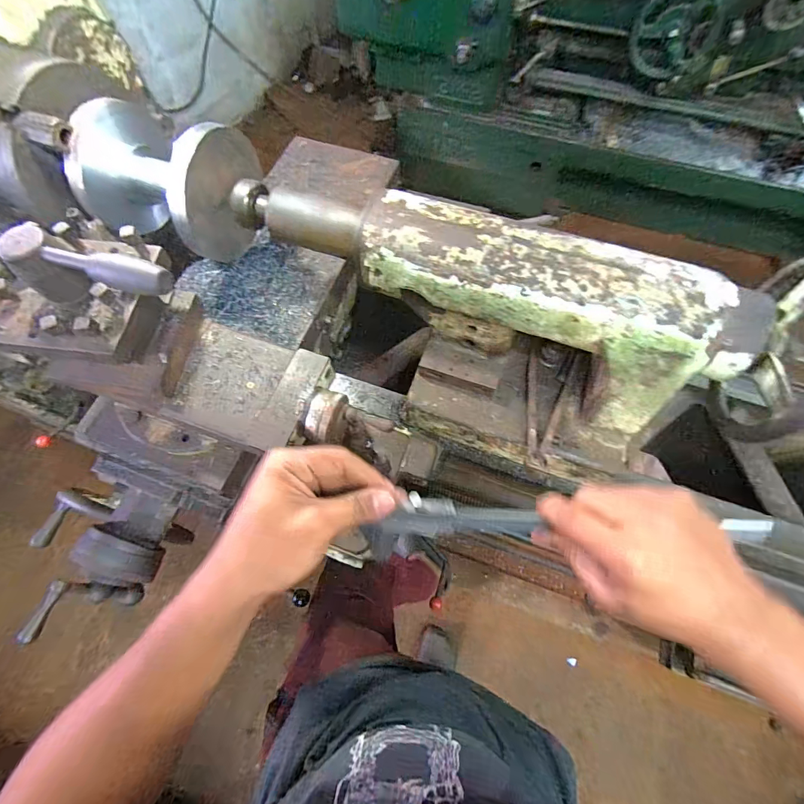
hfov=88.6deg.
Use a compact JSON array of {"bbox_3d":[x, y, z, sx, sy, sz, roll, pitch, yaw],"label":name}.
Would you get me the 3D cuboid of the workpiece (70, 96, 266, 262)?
[{"bbox_3d":[-0.309,-0.300,0.556,0.179,0.137,0.160,17,68,9],"label":"workpiece"}]

